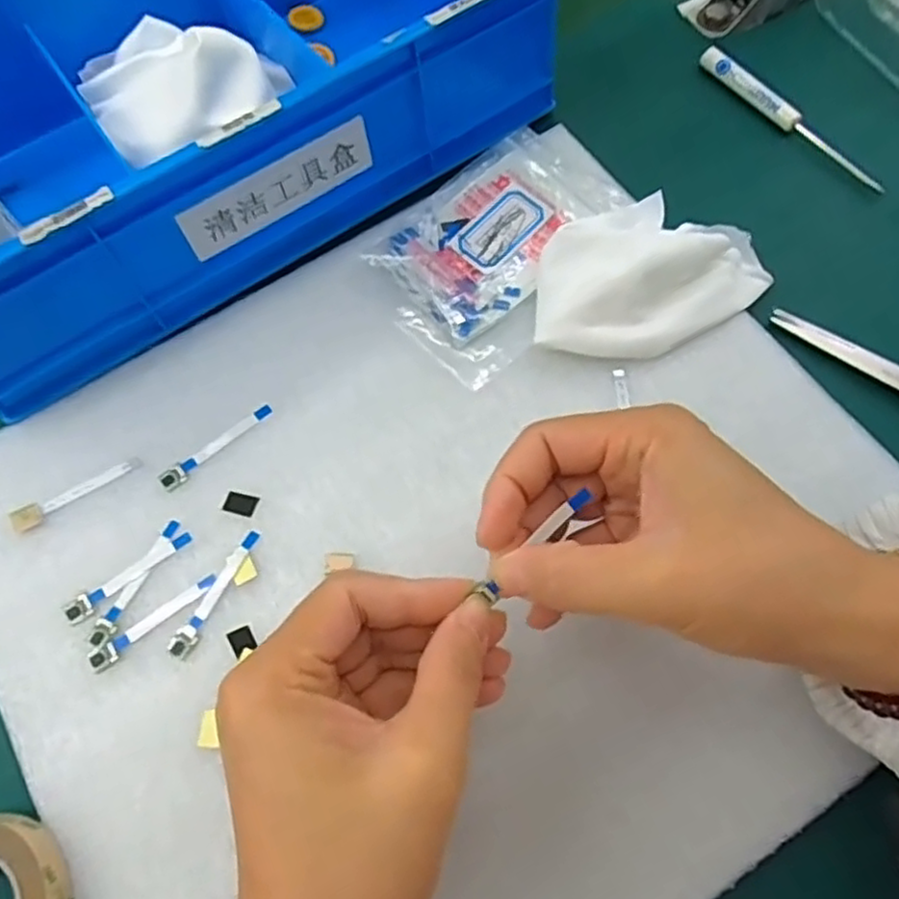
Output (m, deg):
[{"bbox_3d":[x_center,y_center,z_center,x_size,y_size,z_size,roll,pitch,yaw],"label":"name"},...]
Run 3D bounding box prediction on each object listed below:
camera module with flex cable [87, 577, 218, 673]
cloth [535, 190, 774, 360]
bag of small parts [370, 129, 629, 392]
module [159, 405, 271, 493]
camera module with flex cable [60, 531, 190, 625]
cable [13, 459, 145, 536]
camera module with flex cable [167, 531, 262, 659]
[{"bbox_3d":[-0.126,0.073,0.300,0.058,0.004,0.010,-36,71,-11],"label":"camera module with flex cable"},{"bbox_3d":[0.092,-0.088,0.338,0.114,0.027,0.074,-28,70,-8],"label":"cloth"},{"bbox_3d":[0.027,-0.107,0.362,0.093,0.010,0.137,39,75,16],"label":"bag of small parts"},{"bbox_3d":[-0.109,-0.002,0.330,0.060,0.004,0.011,-38,71,-12],"label":"module"},{"bbox_3d":[-0.139,0.056,0.307,0.059,0.004,0.011,-33,70,-10],"label":"camera module with flex cable"},{"bbox_3d":[-0.171,0.021,0.325,0.060,0.004,0.011,-26,69,-7],"label":"cable"},{"bbox_3d":[-0.101,0.062,0.303,0.010,0.004,0.060,27,72,13],"label":"camera module with flex cable"}]

